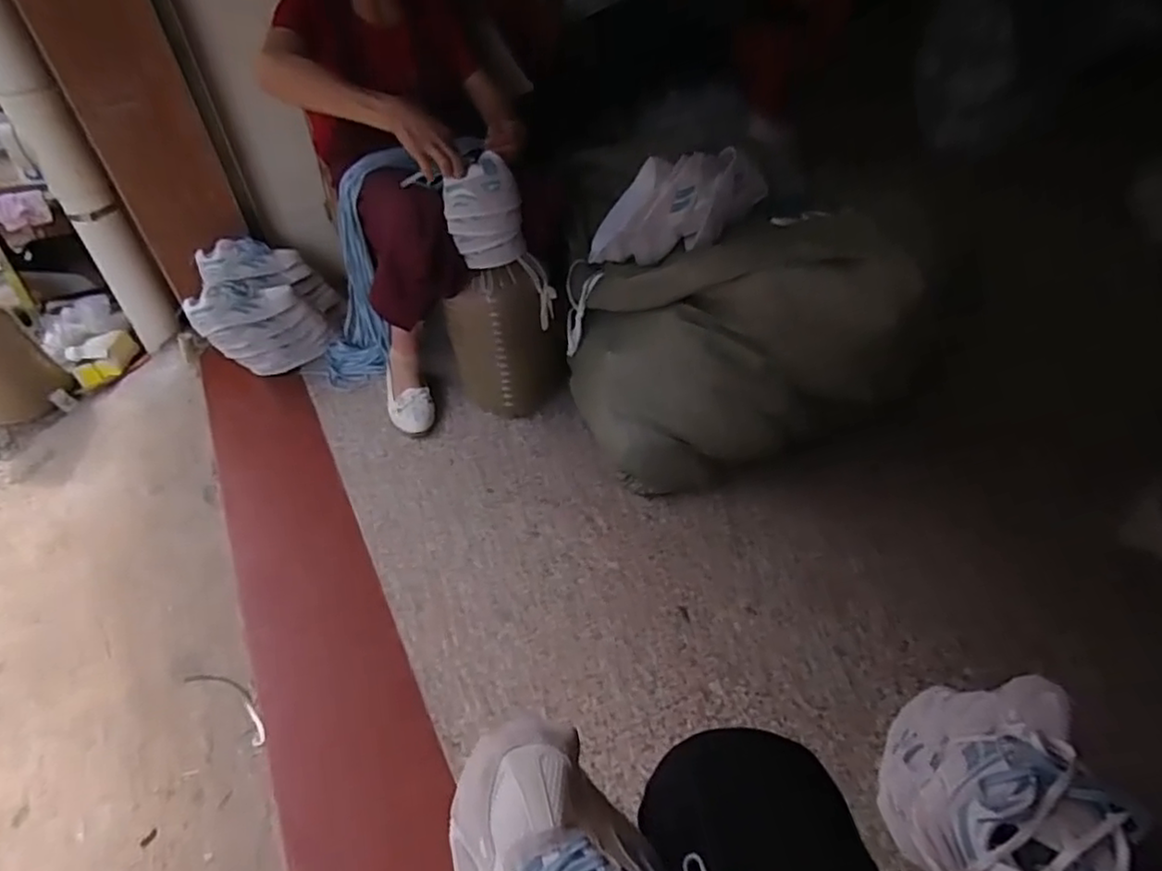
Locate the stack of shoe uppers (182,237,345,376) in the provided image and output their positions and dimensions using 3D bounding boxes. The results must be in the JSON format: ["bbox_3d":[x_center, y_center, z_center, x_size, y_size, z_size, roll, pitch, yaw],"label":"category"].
[{"bbox_3d":[-0.718,-0.300,1.553,0.303,0.221,0.260,-20,45,-16],"label":"stack of shoe uppers"}]

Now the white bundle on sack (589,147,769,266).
[{"bbox_3d":[0.154,-0.395,1.166,0.291,0.157,0.156,13,46,18],"label":"white bundle on sack"}]

